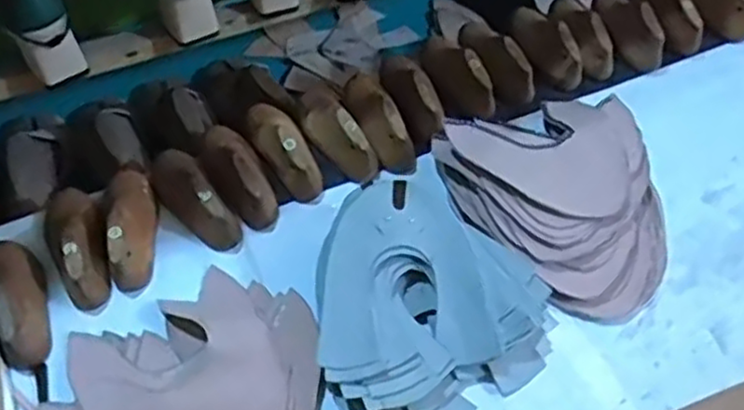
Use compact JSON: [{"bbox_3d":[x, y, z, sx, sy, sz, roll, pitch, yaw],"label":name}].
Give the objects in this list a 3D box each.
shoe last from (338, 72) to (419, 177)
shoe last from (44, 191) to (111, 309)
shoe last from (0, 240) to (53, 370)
[{"bbox_3d":[0.009,-0.098,0.779,0.052,0.057,0.134,-22,57,-15],"label":"shoe last"},{"bbox_3d":[-0.284,0.029,0.689,0.055,0.052,0.140,-26,58,-18],"label":"shoe last"},{"bbox_3d":[-0.329,0.078,0.652,0.053,0.051,0.135,-19,56,-13],"label":"shoe last"}]

